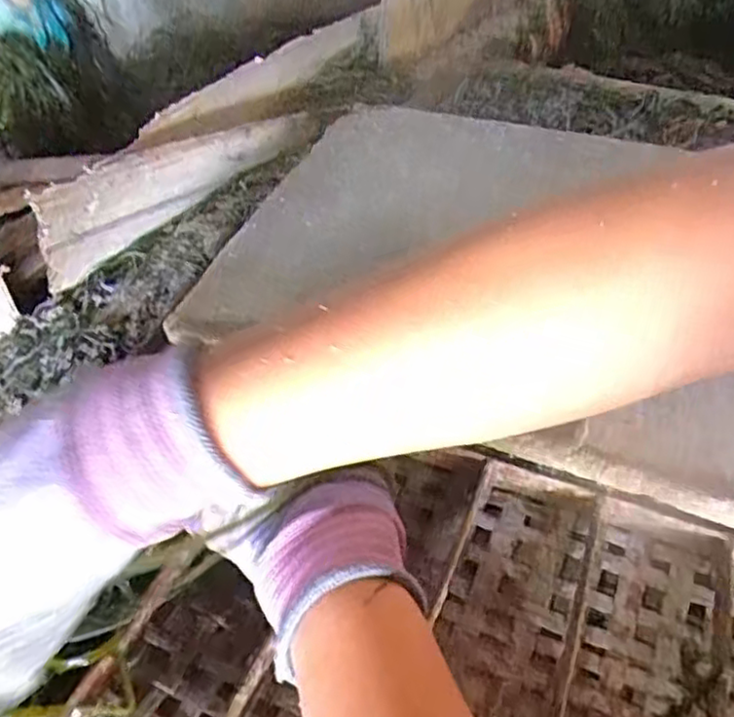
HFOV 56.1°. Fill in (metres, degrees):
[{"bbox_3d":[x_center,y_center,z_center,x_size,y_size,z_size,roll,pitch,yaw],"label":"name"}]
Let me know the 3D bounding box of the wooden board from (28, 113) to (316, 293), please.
[{"bbox_3d":[-0.149,-0.161,0.565,0.018,0.080,0.283,22,52,30],"label":"wooden board"}]

